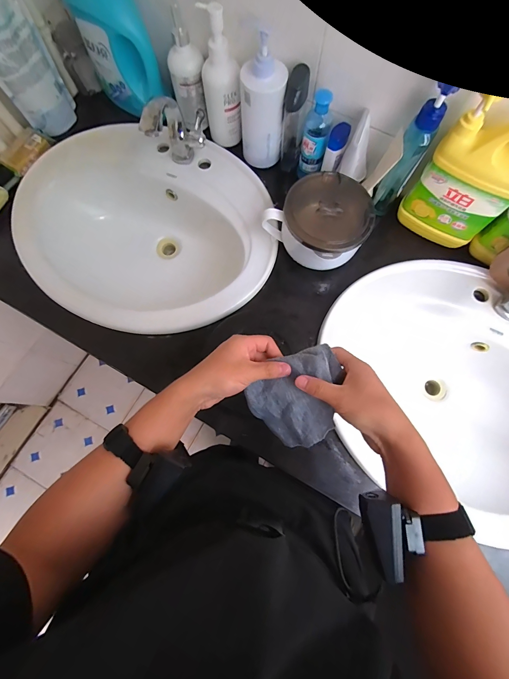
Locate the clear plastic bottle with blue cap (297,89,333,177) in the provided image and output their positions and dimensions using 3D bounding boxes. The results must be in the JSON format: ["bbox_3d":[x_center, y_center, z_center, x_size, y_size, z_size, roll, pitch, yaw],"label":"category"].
[{"bbox_3d":[0.113,-0.375,0.570,0.047,0.155,0.043,10,75,3],"label":"clear plastic bottle with blue cap"}]

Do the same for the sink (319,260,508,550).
[{"bbox_3d":[0.380,0.101,0.595,0.548,0.171,0.402,30,77,8],"label":"sink"}]

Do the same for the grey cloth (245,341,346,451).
[{"bbox_3d":[0.061,0.066,0.373,0.102,0.053,0.121,43,82,9],"label":"grey cloth"}]

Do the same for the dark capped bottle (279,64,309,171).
[{"bbox_3d":[0.075,-0.413,0.583,0.044,0.171,0.052,7,75,2],"label":"dark capped bottle"}]

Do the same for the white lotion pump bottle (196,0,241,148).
[{"bbox_3d":[-0.061,-0.466,0.563,0.055,0.206,0.063,-22,76,-6],"label":"white lotion pump bottle"}]

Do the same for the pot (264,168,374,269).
[{"bbox_3d":[0.132,-0.224,0.557,0.158,0.086,0.169,0,75,0],"label":"pot"}]

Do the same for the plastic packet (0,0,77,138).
[{"bbox_3d":[-0.440,-0.526,0.572,0.059,0.243,0.128,26,76,7],"label":"plastic packet"}]

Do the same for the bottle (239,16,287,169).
[{"bbox_3d":[0.017,-0.423,0.560,0.086,0.197,0.062,14,75,4],"label":"bottle"}]

